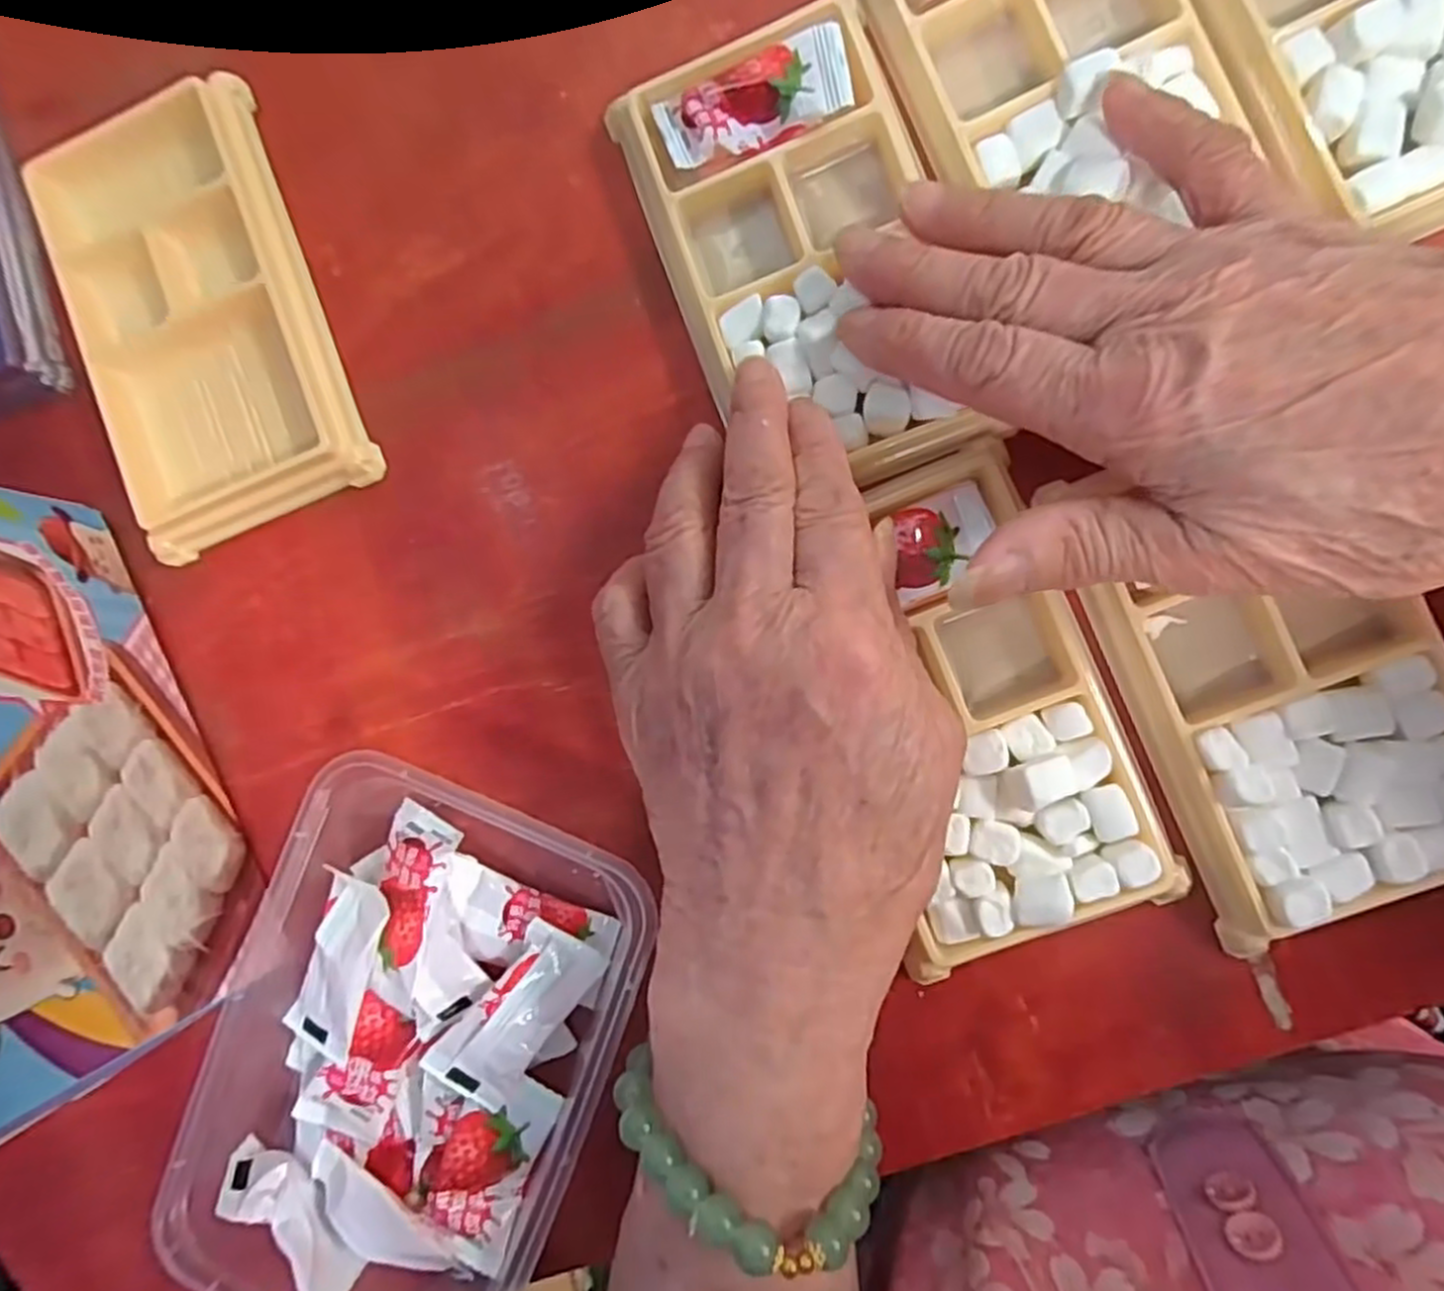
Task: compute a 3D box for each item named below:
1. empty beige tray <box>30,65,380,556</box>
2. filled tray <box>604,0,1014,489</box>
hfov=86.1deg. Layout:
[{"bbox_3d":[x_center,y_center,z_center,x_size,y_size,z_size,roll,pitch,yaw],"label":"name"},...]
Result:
[{"bbox_3d":[-0.170,-0.108,0.250,0.076,0.014,0.140,-21,87,6],"label":"empty beige tray"},{"bbox_3d":[0.025,-0.113,0.224,0.079,0.018,0.133,-21,88,8],"label":"filled tray"}]

